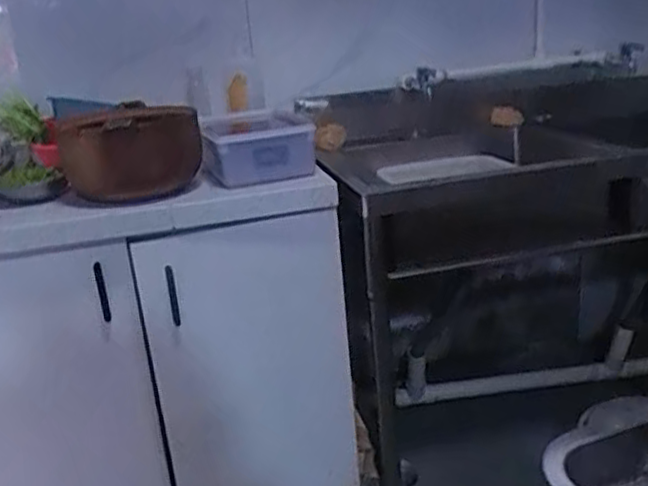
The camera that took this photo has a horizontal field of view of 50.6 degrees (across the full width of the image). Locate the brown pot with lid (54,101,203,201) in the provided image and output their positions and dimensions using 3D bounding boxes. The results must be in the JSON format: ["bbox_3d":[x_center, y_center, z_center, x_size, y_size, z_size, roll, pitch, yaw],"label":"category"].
[{"bbox_3d":[-0.362,-0.182,1.296,0.252,0.146,0.230,-9,19,-10],"label":"brown pot with lid"}]

